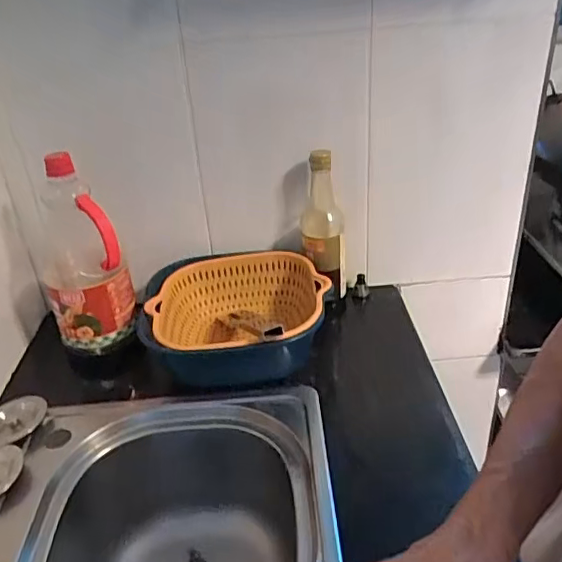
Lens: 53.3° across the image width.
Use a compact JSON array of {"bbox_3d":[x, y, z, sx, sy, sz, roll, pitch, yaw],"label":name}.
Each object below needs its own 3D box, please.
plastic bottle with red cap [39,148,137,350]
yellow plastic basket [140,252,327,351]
[{"bbox_3d":[-0.290,-0.044,0.803,0.109,0.252,0.144,-15,32,-17],"label":"plastic bottle with red cap"},{"bbox_3d":[-0.055,0.050,0.805,0.232,0.096,0.253,-13,31,-14],"label":"yellow plastic basket"}]

